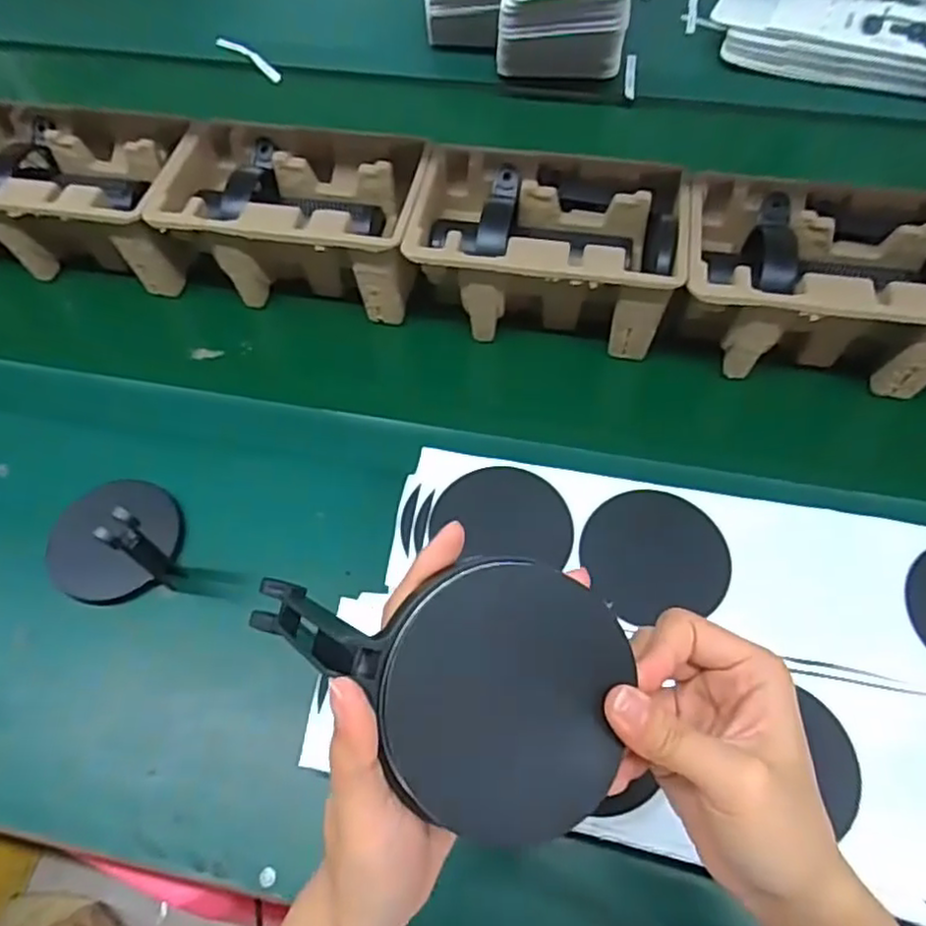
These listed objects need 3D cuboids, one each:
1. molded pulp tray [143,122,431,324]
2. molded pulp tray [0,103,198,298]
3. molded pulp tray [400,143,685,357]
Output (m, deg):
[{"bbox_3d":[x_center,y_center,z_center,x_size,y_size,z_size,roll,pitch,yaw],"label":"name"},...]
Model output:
[{"bbox_3d":[-0.150,-0.227,0.633,0.223,0.100,0.148,7,60,6],"label":"molded pulp tray"},{"bbox_3d":[-0.379,-0.263,0.668,0.241,0.099,0.144,8,60,6],"label":"molded pulp tray"},{"bbox_3d":[0.075,-0.188,0.602,0.221,0.095,0.146,10,61,7],"label":"molded pulp tray"}]

